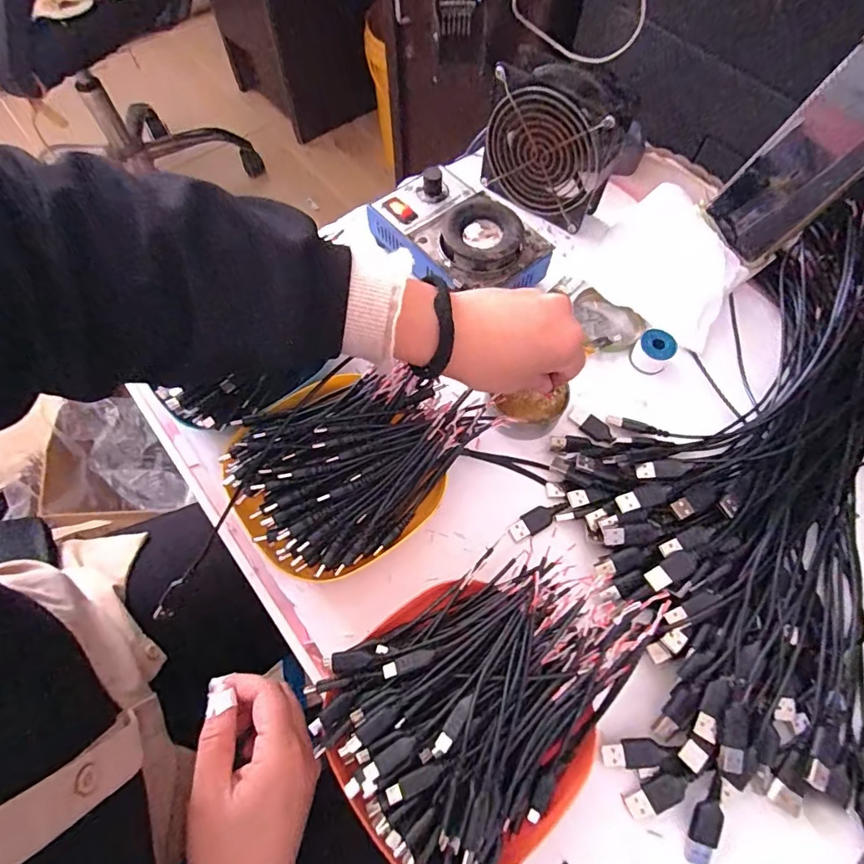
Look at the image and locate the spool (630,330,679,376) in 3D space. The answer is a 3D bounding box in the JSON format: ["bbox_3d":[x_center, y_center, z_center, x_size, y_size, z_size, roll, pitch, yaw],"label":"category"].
[{"bbox_3d":[0.187,-0.067,0.415,0.030,0.028,0.027,35,70,15],"label":"spool"}]

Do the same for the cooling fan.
[{"bbox_3d":[0.110,-0.267,0.453,0.126,0.107,0.053,31,69,14],"label":"cooling fan"}]

